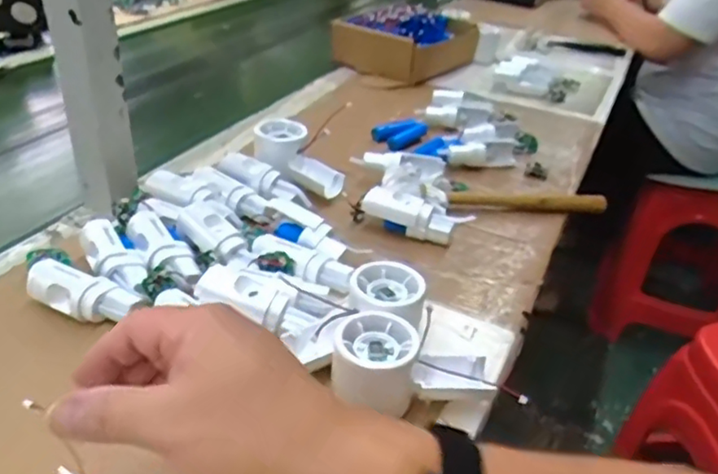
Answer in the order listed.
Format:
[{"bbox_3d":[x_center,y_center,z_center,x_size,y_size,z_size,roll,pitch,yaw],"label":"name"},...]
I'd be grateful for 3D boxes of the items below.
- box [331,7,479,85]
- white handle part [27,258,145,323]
[{"bbox_3d":[0.086,-0.346,1.108,0.172,0.079,0.229,25,37,28],"label":"box"},{"bbox_3d":[-0.219,0.047,0.500,0.088,0.036,0.031,16,34,16],"label":"white handle part"}]

